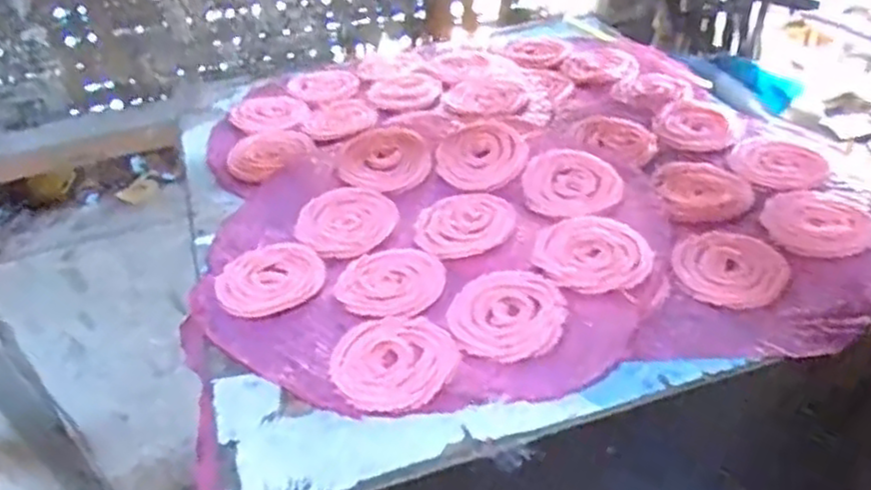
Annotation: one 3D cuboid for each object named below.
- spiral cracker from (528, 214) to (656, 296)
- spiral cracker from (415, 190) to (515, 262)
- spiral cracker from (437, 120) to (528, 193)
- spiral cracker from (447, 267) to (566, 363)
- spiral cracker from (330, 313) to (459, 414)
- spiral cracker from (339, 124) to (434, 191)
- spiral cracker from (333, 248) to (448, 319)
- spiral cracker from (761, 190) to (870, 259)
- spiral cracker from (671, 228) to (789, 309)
[{"bbox_3d":[0.113,0.005,0.536,0.080,0.007,0.083,-4,37,3],"label":"spiral cracker"},{"bbox_3d":[0.024,-0.018,0.583,0.076,0.009,0.095,-2,37,5],"label":"spiral cracker"},{"bbox_3d":[0.039,-0.080,0.647,0.076,0.015,0.082,-12,37,-8],"label":"spiral cracker"},{"bbox_3d":[0.048,0.044,0.501,0.075,0.007,0.079,2,38,10],"label":"spiral cracker"},{"bbox_3d":[-0.027,0.073,0.476,0.079,0.005,0.078,-4,37,3],"label":"spiral cracker"},{"bbox_3d":[-0.044,-0.083,0.666,0.083,0.014,0.096,-2,37,5],"label":"spiral cracker"},{"bbox_3d":[-0.033,0.026,0.541,0.076,0.005,0.075,-2,37,6],"label":"spiral cracker"},{"bbox_3d":[0.292,-0.018,0.559,0.078,0.007,0.073,-4,37,3],"label":"spiral cracker"},{"bbox_3d":[0.210,0.015,0.527,0.075,0.008,0.075,1,37,9],"label":"spiral cracker"}]

